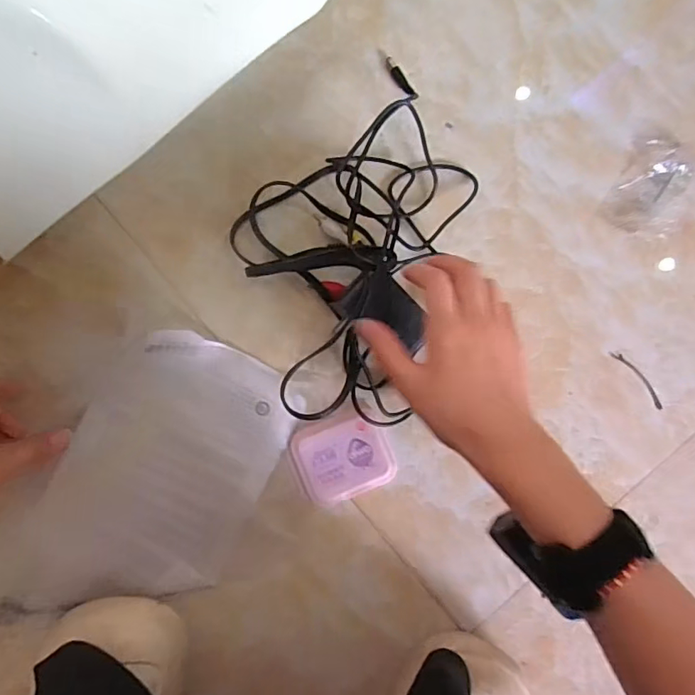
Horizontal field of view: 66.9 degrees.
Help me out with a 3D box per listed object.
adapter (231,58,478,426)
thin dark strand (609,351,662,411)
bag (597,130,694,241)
[{"bbox_3d":[0.002,-0.089,0.406,0.162,0.043,0.279,19,88,-2],"label":"adapter"},{"bbox_3d":[0.239,0.025,0.430,0.009,0.004,0.060,-39,91,-3],"label":"thin dark strand"},{"bbox_3d":[0.251,-0.131,0.431,0.058,0.007,0.086,26,88,-2],"label":"bag"}]

